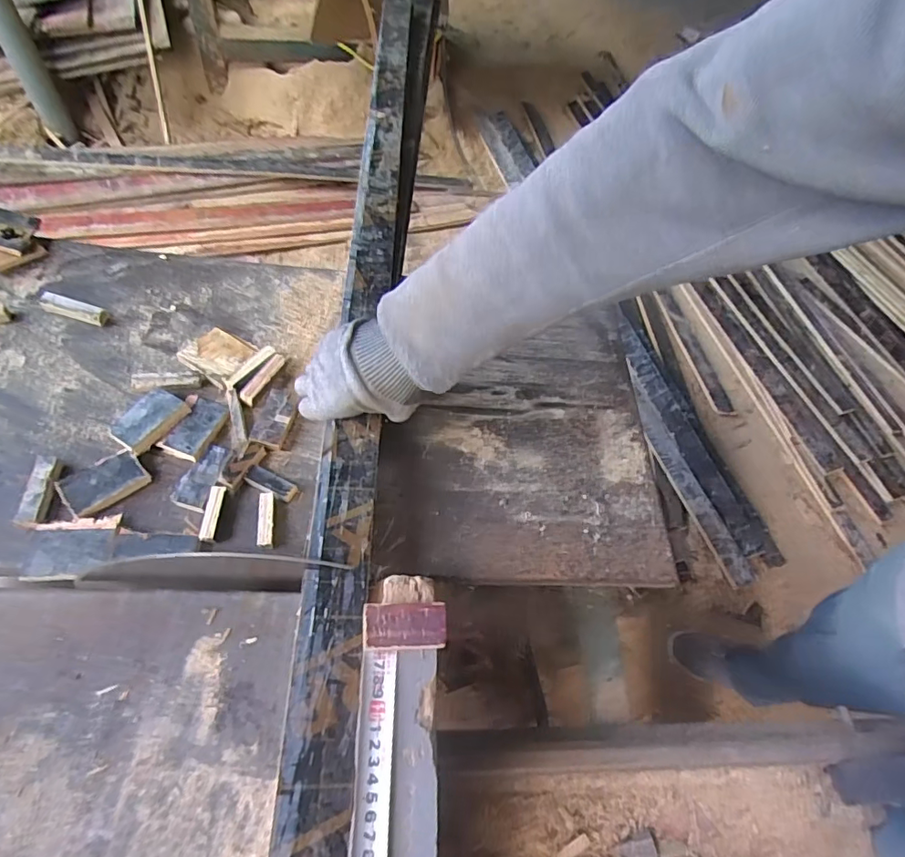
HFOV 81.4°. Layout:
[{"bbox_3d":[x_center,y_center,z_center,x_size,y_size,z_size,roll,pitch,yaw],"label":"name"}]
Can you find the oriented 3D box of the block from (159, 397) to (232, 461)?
[{"bbox_3d":[-0.248,-0.001,0.509,0.038,0.014,0.063,15,62,10],"label":"block"}]

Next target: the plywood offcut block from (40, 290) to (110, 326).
[{"bbox_3d":[-0.399,-0.126,0.551,0.063,0.017,0.017,17,61,-9],"label":"plywood offcut block"}]

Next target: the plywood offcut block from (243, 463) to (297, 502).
[{"bbox_3d":[-0.170,0.051,0.493,0.048,0.012,0.017,29,65,1],"label":"plywood offcut block"}]

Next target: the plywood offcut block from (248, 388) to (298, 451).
[{"bbox_3d":[-0.179,-0.009,0.533,0.036,0.019,0.063,8,61,6],"label":"plywood offcut block"}]

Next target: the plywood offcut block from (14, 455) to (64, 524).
[{"bbox_3d":[-0.355,0.052,0.453,0.021,0.010,0.060,-3,61,0],"label":"plywood offcut block"}]

